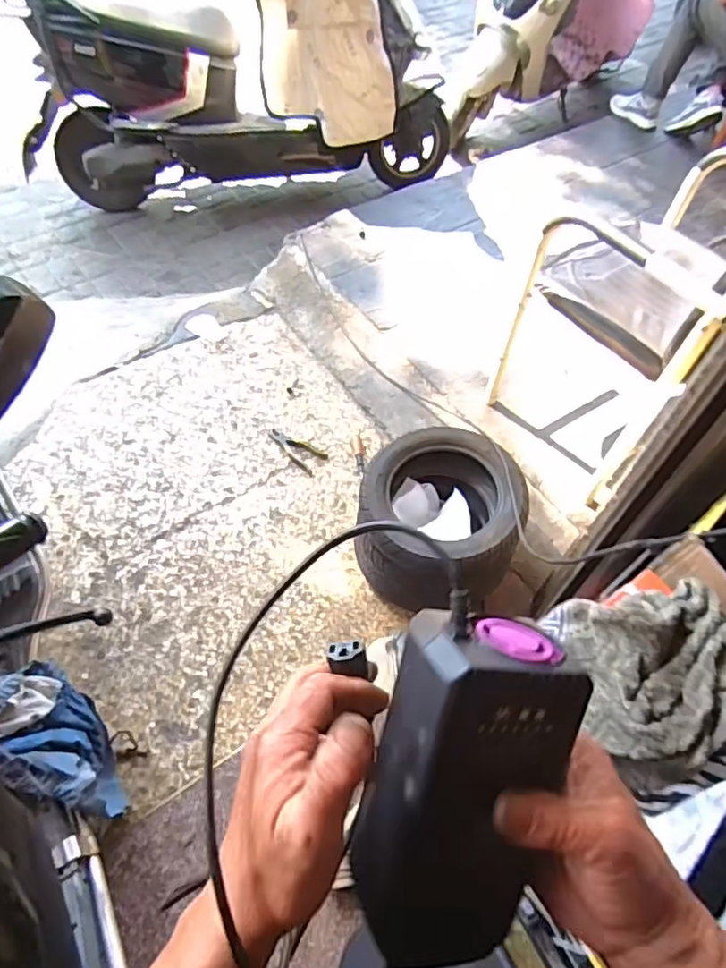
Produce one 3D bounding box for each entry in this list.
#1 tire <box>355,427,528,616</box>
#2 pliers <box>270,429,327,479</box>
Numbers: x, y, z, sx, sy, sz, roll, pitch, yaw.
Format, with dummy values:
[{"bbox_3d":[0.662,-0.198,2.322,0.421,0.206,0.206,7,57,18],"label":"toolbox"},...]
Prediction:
[{"bbox_3d":[0.182,0.085,1.418,0.388,0.254,0.379,1,56,-2],"label":"tire"},{"bbox_3d":[-0.188,-0.098,1.667,0.187,0.008,0.081,36,62,19],"label":"pliers"}]

